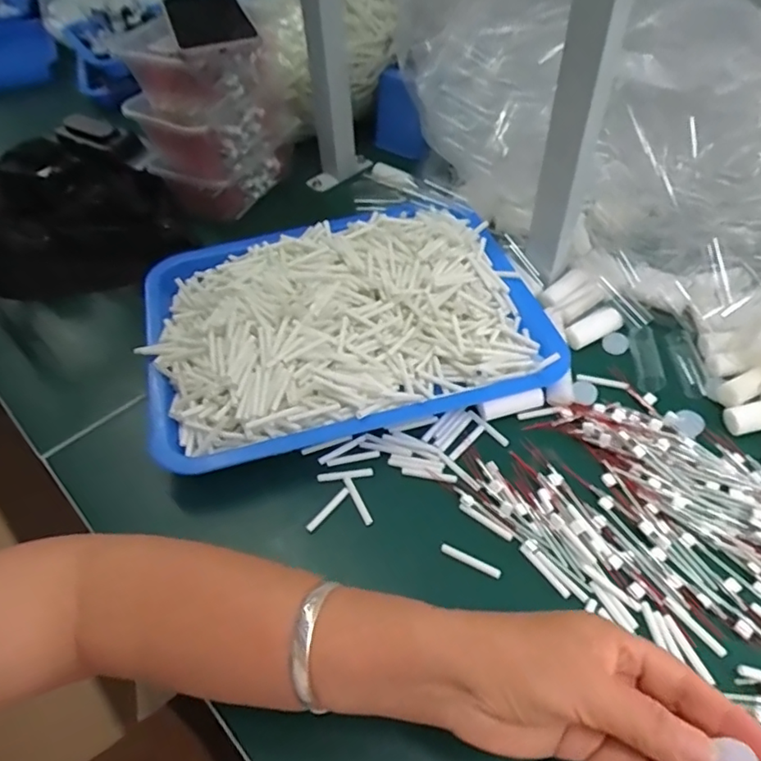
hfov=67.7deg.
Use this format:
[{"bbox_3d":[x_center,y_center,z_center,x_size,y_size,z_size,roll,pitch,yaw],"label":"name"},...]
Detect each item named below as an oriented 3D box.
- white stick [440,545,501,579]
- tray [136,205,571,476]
[{"bbox_3d":[0.059,0.118,0.371,0.041,0.004,0.007,21,54,20],"label":"white stick"},{"bbox_3d":[-0.034,-0.057,0.491,0.329,0.061,0.247,-15,50,-9],"label":"tray"}]

